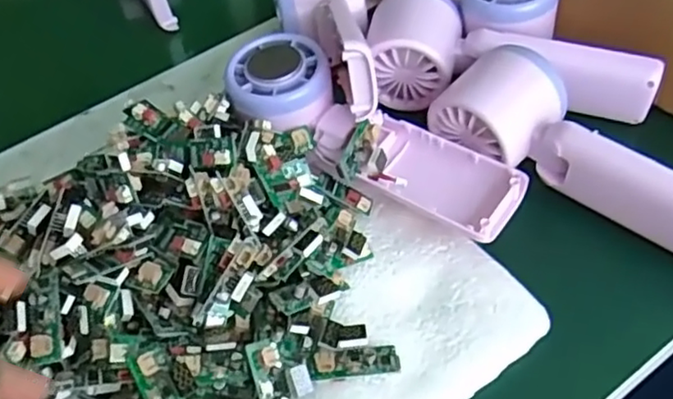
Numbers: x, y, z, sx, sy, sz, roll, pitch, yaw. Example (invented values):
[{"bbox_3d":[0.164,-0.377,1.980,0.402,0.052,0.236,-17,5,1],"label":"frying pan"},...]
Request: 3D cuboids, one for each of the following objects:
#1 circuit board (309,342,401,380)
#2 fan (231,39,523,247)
[{"bbox_3d":[0.008,0.070,0.285,0.039,0.009,0.014,-3,52,3],"label":"circuit board"},{"bbox_3d":[0.014,-0.030,0.335,0.159,0.048,0.053,31,61,26],"label":"fan"}]

